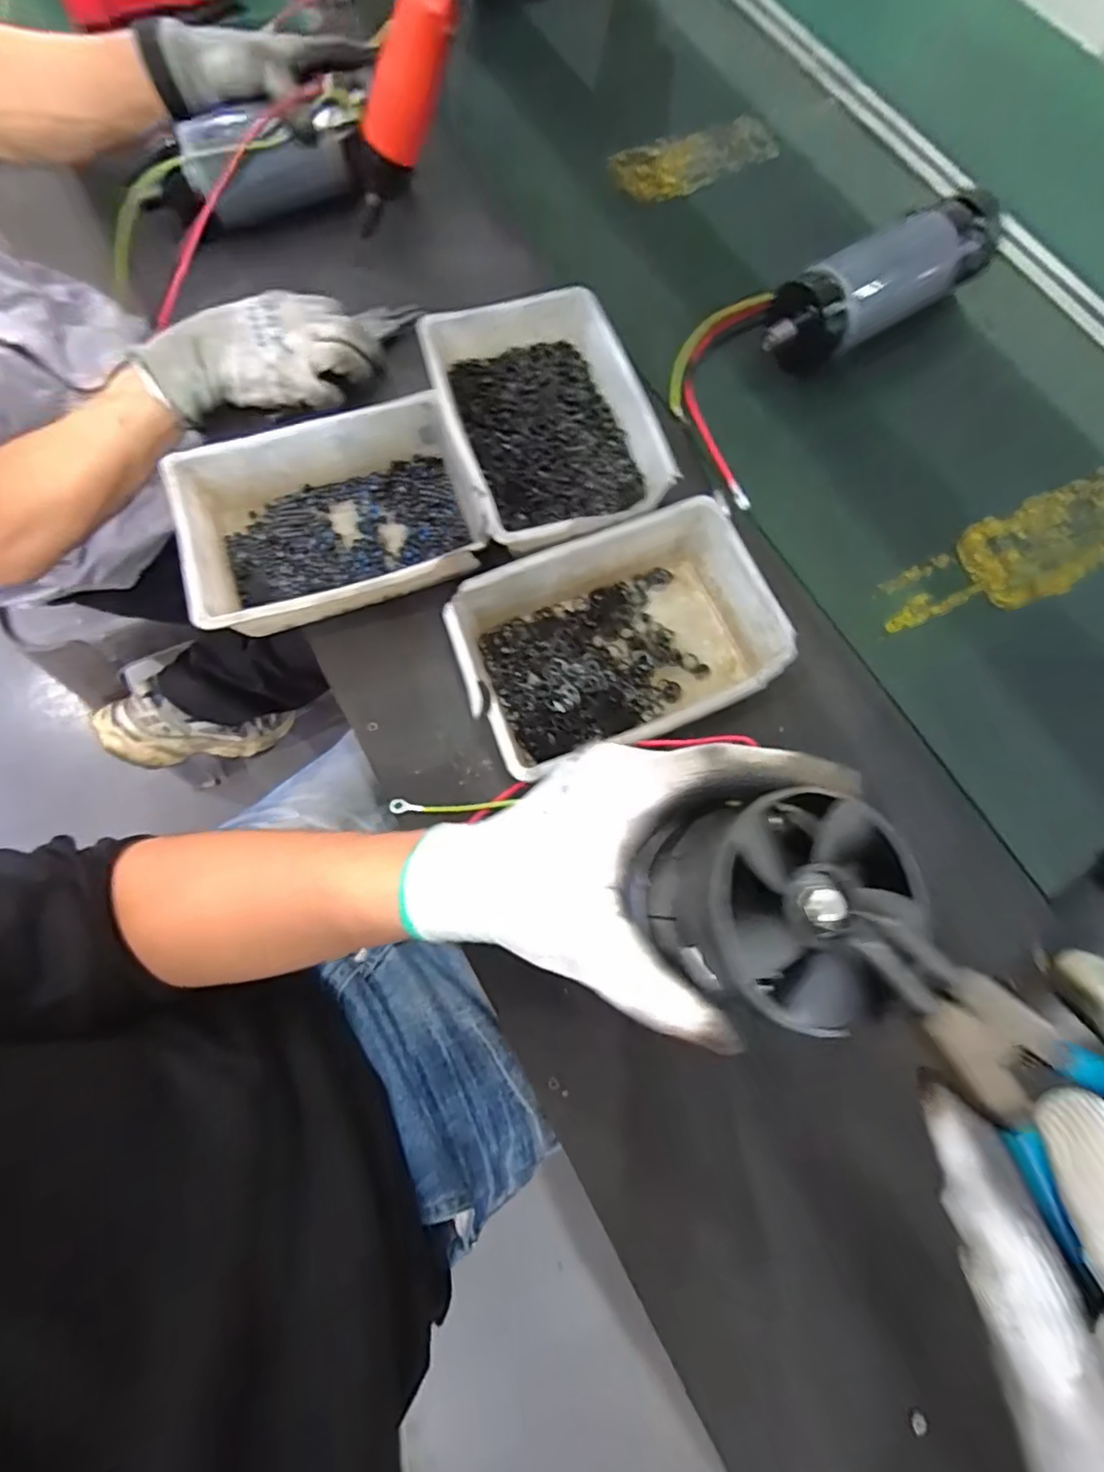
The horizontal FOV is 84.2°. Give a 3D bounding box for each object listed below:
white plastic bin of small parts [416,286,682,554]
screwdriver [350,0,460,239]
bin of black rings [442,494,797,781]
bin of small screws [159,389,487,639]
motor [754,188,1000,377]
[{"bbox_3d":[-0.003,-0.237,0.473,0.149,0.054,0.211,-17,72,-8],"label":"white plastic bin of small parts"},{"bbox_3d":[-0.113,-0.469,0.457,0.047,0.191,0.043,8,68,-31],"label":"screwdriver"},{"bbox_3d":[0.043,-0.063,0.417,0.210,0.050,0.142,-19,72,-9],"label":"bin of black rings"},{"bbox_3d":[-0.157,-0.153,0.441,0.199,0.047,0.147,-17,72,-8],"label":"bin of small screws"},{"bbox_3d":[0.286,-0.391,0.536,0.230,0.063,0.062,-33,75,-13],"label":"motor"}]

